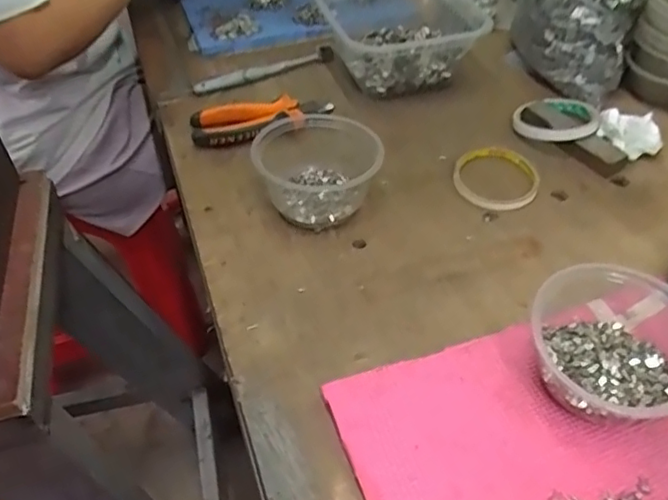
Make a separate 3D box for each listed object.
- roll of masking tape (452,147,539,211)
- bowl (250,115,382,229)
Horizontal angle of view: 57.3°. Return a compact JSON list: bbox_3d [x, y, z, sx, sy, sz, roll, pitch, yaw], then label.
[{"bbox_3d":[0.160,-0.071,0.607,0.082,0.009,0.087,0,46,0],"label":"roll of masking tape"},{"bbox_3d":[-0.016,-0.084,0.577,0.110,0.063,0.124,-4,46,-3],"label":"bowl"}]

